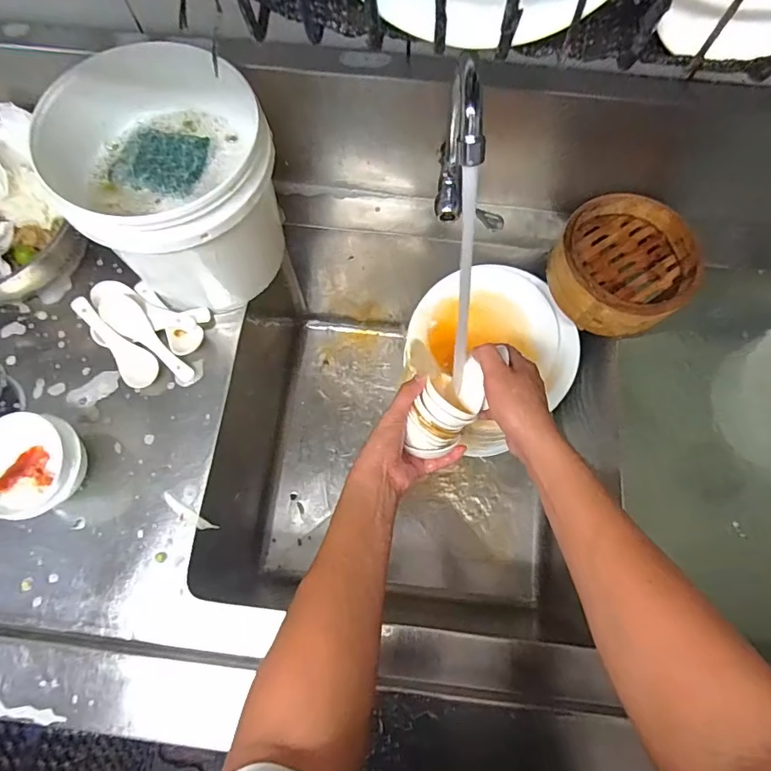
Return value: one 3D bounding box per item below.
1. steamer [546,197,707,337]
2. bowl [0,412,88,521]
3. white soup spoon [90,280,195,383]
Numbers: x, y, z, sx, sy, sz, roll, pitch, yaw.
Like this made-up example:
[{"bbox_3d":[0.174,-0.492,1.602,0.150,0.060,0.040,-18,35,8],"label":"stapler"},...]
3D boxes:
[{"bbox_3d":[0.294,-0.150,0.597,0.159,0.055,0.161,0,75,0],"label":"steamer"},{"bbox_3d":[-0.382,0.091,0.532,0.115,0.070,0.107,0,74,1],"label":"bowl"},{"bbox_3d":[-0.307,-0.069,0.597,0.046,0.029,0.174,-38,78,-9],"label":"white soup spoon"}]

